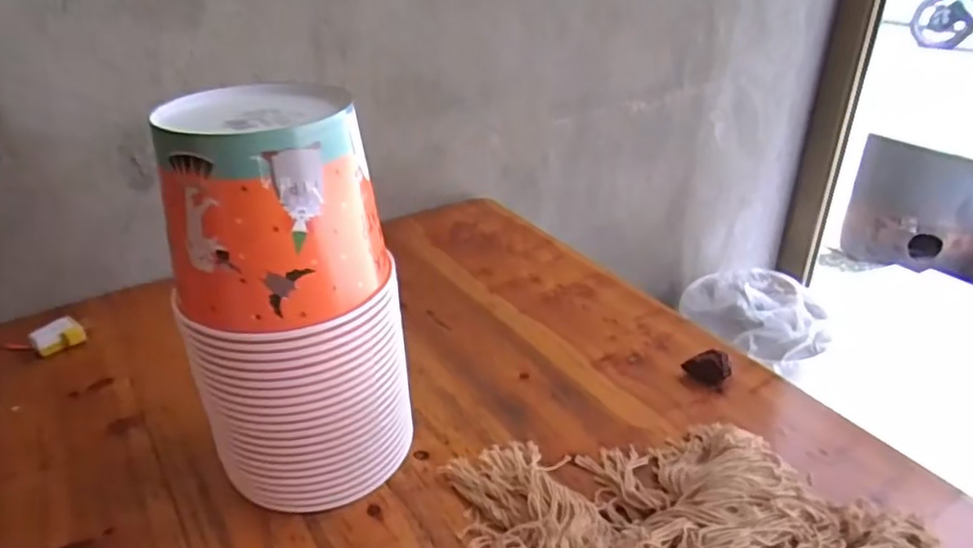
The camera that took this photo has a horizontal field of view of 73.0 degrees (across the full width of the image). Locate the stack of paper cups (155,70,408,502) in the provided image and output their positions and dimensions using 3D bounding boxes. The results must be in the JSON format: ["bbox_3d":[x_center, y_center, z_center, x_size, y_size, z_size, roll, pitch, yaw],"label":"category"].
[{"bbox_3d":[-0.146,0.025,0.504,0.151,0.300,0.133,-7,31,-7],"label":"stack of paper cups"}]

